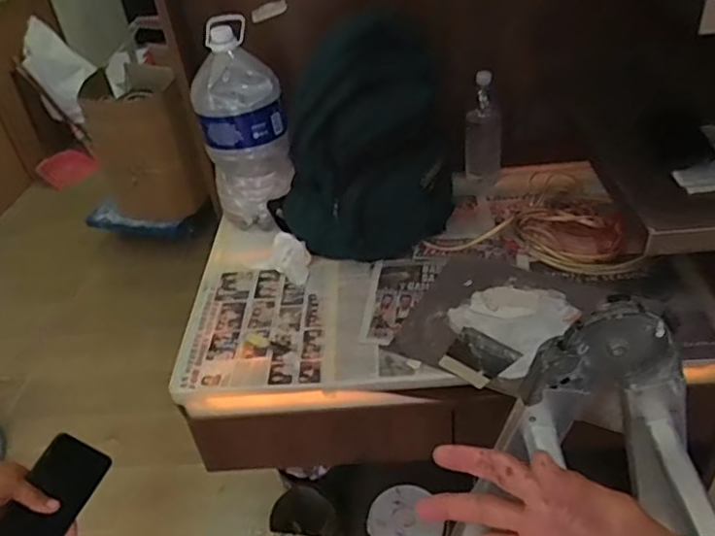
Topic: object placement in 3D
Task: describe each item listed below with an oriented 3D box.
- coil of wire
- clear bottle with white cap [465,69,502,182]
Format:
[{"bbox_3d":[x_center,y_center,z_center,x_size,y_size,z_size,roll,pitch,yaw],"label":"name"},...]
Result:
[{"bbox_3d":[0.415,-0.050,1.174,0.249,0.041,0.141,20,47,31],"label":"coil of wire"},{"bbox_3d":[0.277,-0.305,1.340,0.079,0.246,0.076,2,40,12],"label":"clear bottle with white cap"}]

